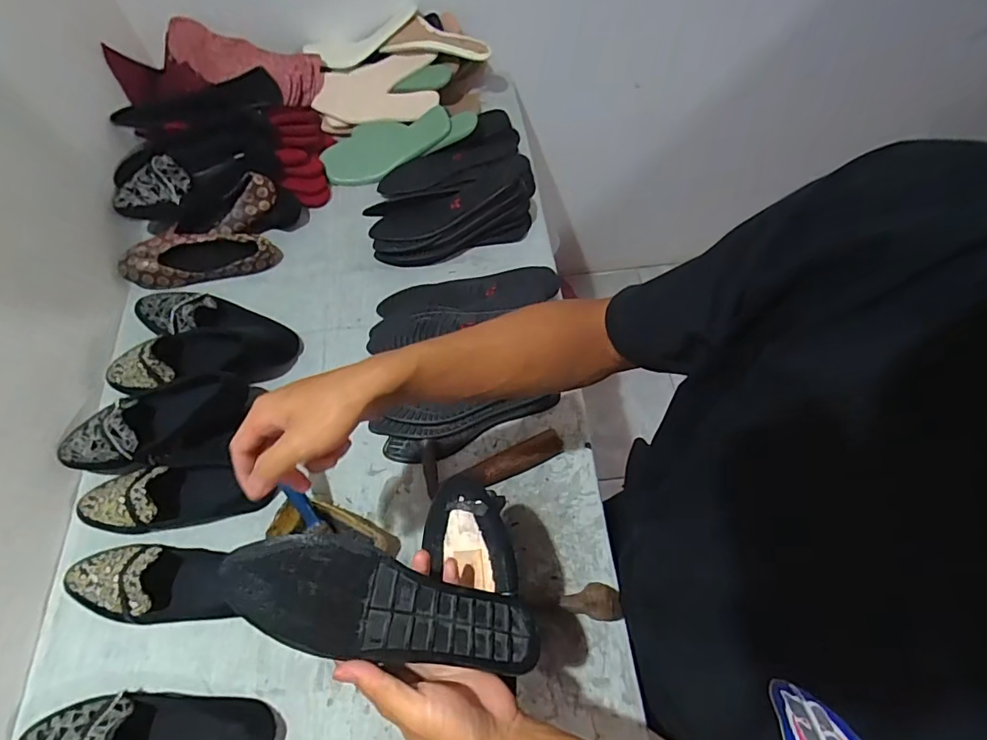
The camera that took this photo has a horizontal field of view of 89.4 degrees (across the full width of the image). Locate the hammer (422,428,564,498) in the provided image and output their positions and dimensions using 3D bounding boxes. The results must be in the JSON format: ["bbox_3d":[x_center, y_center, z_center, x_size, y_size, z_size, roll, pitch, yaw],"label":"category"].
[{"bbox_3d":[-0.002,0.111,0.652,0.181,0.032,0.080,-14,64,-3],"label":"hammer"}]

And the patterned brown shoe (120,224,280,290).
[{"bbox_3d":[-0.470,-0.176,0.801,0.228,0.065,0.086,-2,63,2],"label":"patterned brown shoe"}]

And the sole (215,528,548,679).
[{"bbox_3d":[-0.072,0.172,0.365,0.232,0.036,0.070,21,64,-14],"label":"sole"}]

